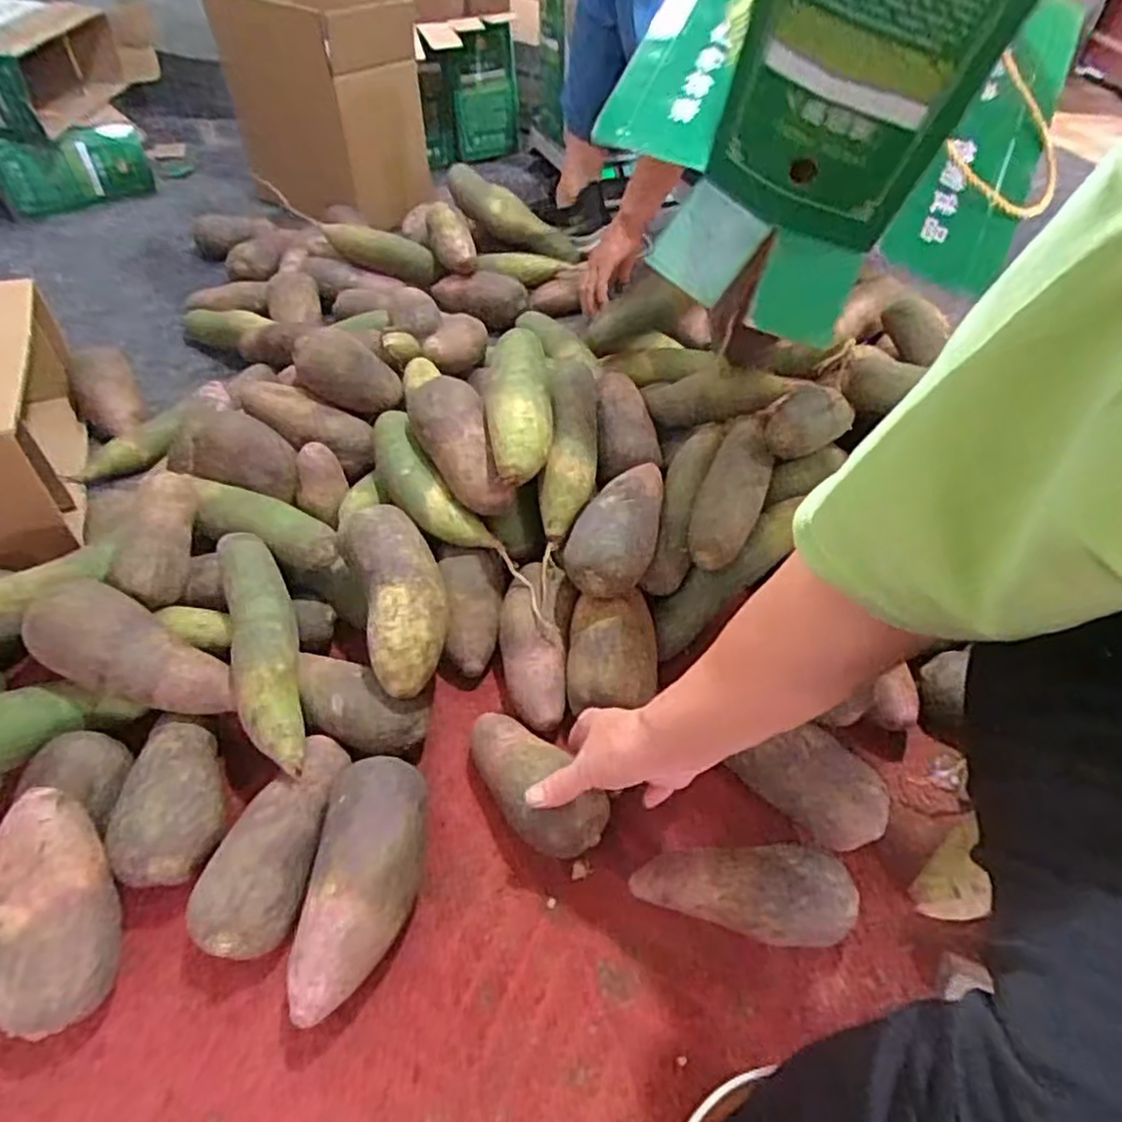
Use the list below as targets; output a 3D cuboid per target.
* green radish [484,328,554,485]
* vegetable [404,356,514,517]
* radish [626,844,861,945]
[{"bbox_3d":[-0.040,-0.152,0.667,0.060,0.046,0.187,-4,46,-4],"label":"green radish"},{"bbox_3d":[-0.093,-0.116,0.670,0.067,0.048,0.157,-22,68,-20],"label":"vegetable"},{"bbox_3d":[0.130,0.243,0.514,0.144,0.074,0.059,-1,46,-2],"label":"radish"}]

